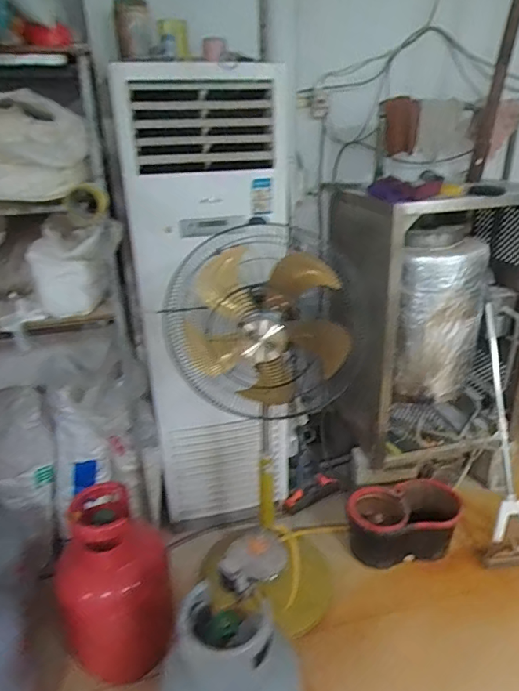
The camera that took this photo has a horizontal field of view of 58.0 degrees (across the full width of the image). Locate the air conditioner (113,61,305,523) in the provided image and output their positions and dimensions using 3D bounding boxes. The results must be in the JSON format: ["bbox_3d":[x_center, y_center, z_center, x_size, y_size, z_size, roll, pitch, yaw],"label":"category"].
[{"bbox_3d":[-0.154,-0.079,1.696,0.552,1.604,0.278,-1,24,3],"label":"air conditioner"}]

